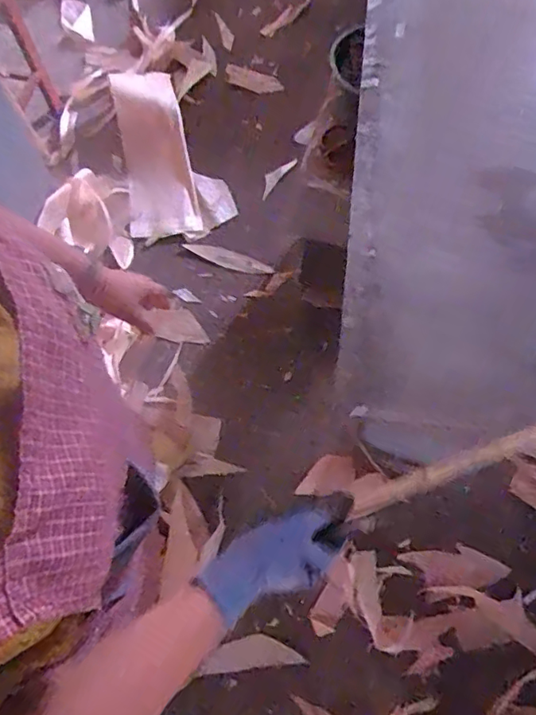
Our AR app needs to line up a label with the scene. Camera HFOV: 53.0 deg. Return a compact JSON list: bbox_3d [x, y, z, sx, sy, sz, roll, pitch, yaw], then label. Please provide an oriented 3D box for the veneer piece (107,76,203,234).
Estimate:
[{"bbox_3d":[-0.354,-0.644,1.660,0.204,0.042,0.574,-12,72,-2],"label":"veneer piece"}]

